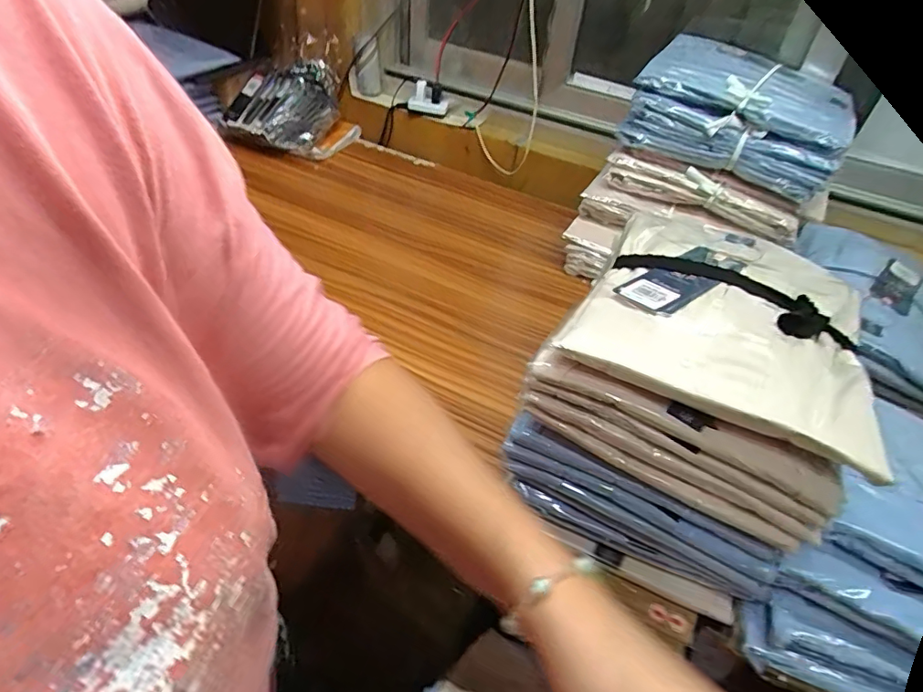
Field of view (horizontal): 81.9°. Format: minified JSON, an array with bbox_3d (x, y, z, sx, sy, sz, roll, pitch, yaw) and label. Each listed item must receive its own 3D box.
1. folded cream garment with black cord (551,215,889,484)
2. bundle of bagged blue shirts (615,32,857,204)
[{"bbox_3d":[0.207,-0.029,0.410,0.199,0.024,0.232,24,46,17],"label":"folded cream garment with black cord"},{"bbox_3d":[0.373,-0.319,0.717,0.261,0.096,0.211,25,46,17],"label":"bundle of bagged blue shirts"}]

